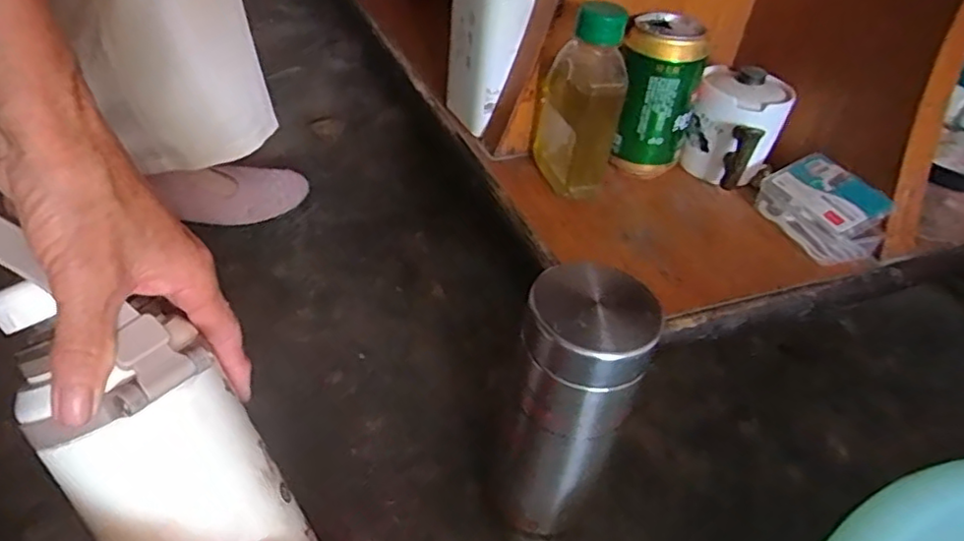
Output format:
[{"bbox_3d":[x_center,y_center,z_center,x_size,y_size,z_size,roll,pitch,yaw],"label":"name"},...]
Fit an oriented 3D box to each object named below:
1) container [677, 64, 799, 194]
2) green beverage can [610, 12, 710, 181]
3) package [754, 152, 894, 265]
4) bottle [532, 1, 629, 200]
[{"bbox_3d":[0.201,-0.113,0.505,0.067,0.086,0.069,22,42,18],"label":"container"},{"bbox_3d":[0.136,-0.134,0.491,0.063,0.114,0.060,22,42,18],"label":"green beverage can"},{"bbox_3d":[0.256,-0.049,0.467,0.043,0.049,0.079,-10,42,-19],"label":"package"},{"bbox_3d":[0.072,-0.122,0.455,0.056,0.138,0.059,9,40,3],"label":"bottle"}]

